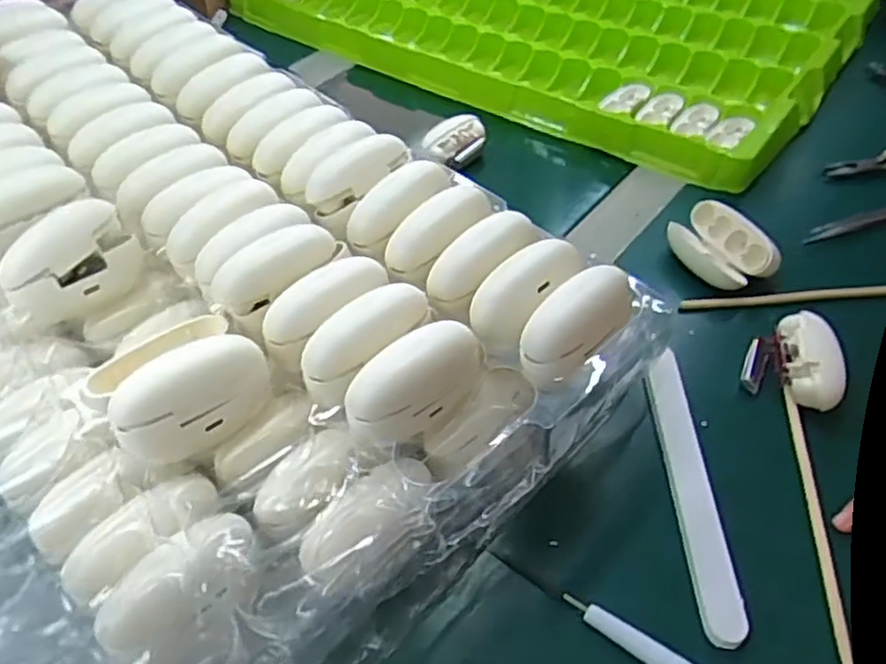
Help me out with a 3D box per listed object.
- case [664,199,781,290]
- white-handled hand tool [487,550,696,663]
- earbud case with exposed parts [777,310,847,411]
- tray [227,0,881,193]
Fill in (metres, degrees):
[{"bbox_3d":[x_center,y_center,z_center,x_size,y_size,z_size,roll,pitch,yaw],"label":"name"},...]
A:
[{"bbox_3d":[0.190,-0.058,0.475,0.053,0.034,0.067,-19,51,-15],"label":"case"},{"bbox_3d":[0.081,0.138,0.323,0.130,0.012,0.012,29,55,25],"label":"white-handled hand tool"},{"bbox_3d":[0.214,0.018,0.410,0.028,0.035,0.059,9,49,9],"label":"earbud case with exposed parts"},{"bbox_3d":[0.107,-0.367,0.741,0.611,0.026,0.422,33,57,27],"label":"tray"}]

